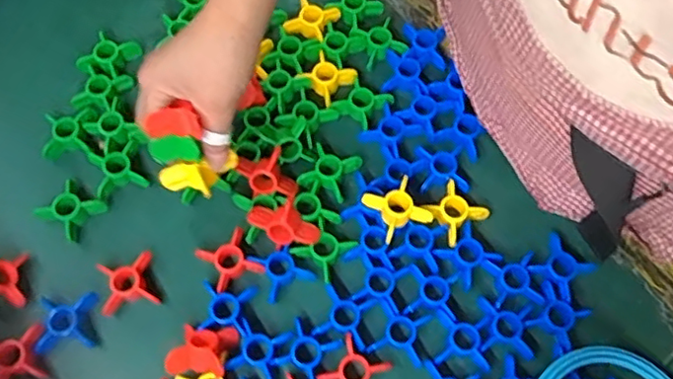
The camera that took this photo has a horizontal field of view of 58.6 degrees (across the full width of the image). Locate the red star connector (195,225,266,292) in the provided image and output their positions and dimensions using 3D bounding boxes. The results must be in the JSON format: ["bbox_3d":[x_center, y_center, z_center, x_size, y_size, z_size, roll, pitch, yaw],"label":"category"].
[{"bbox_3d":[-0.083,0.055,0.468,0.039,0.014,0.042,-30,70,-10],"label":"red star connector"}]

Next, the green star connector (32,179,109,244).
[{"bbox_3d":[-0.213,0.015,0.478,0.039,0.018,0.038,31,73,13],"label":"green star connector"}]

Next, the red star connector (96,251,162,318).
[{"bbox_3d":[-0.161,0.071,0.460,0.040,0.022,0.041,-12,69,-3],"label":"red star connector"}]

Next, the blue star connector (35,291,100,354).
[{"bbox_3d":[-0.201,0.099,0.447,0.041,0.016,0.040,-6,68,-1],"label":"blue star connector"}]

